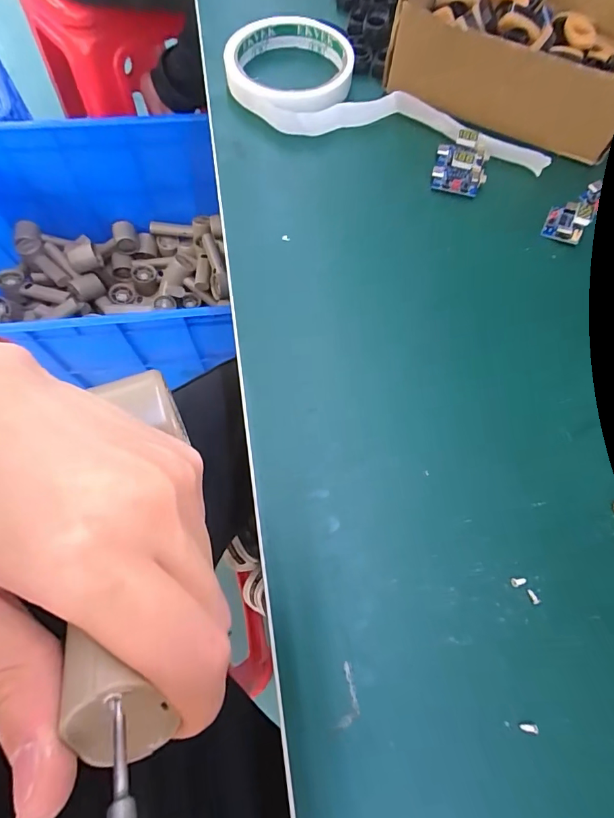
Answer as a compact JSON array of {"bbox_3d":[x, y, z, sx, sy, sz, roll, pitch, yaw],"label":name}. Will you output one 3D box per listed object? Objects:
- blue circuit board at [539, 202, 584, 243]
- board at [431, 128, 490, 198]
[{"bbox_3d":[0.162,-0.118,0.262,0.022,0.008,0.027,24,70,7],"label":"blue circuit board"},{"bbox_3d":[0.101,-0.160,0.274,0.033,0.015,0.039,15,69,3],"label":"board"}]

